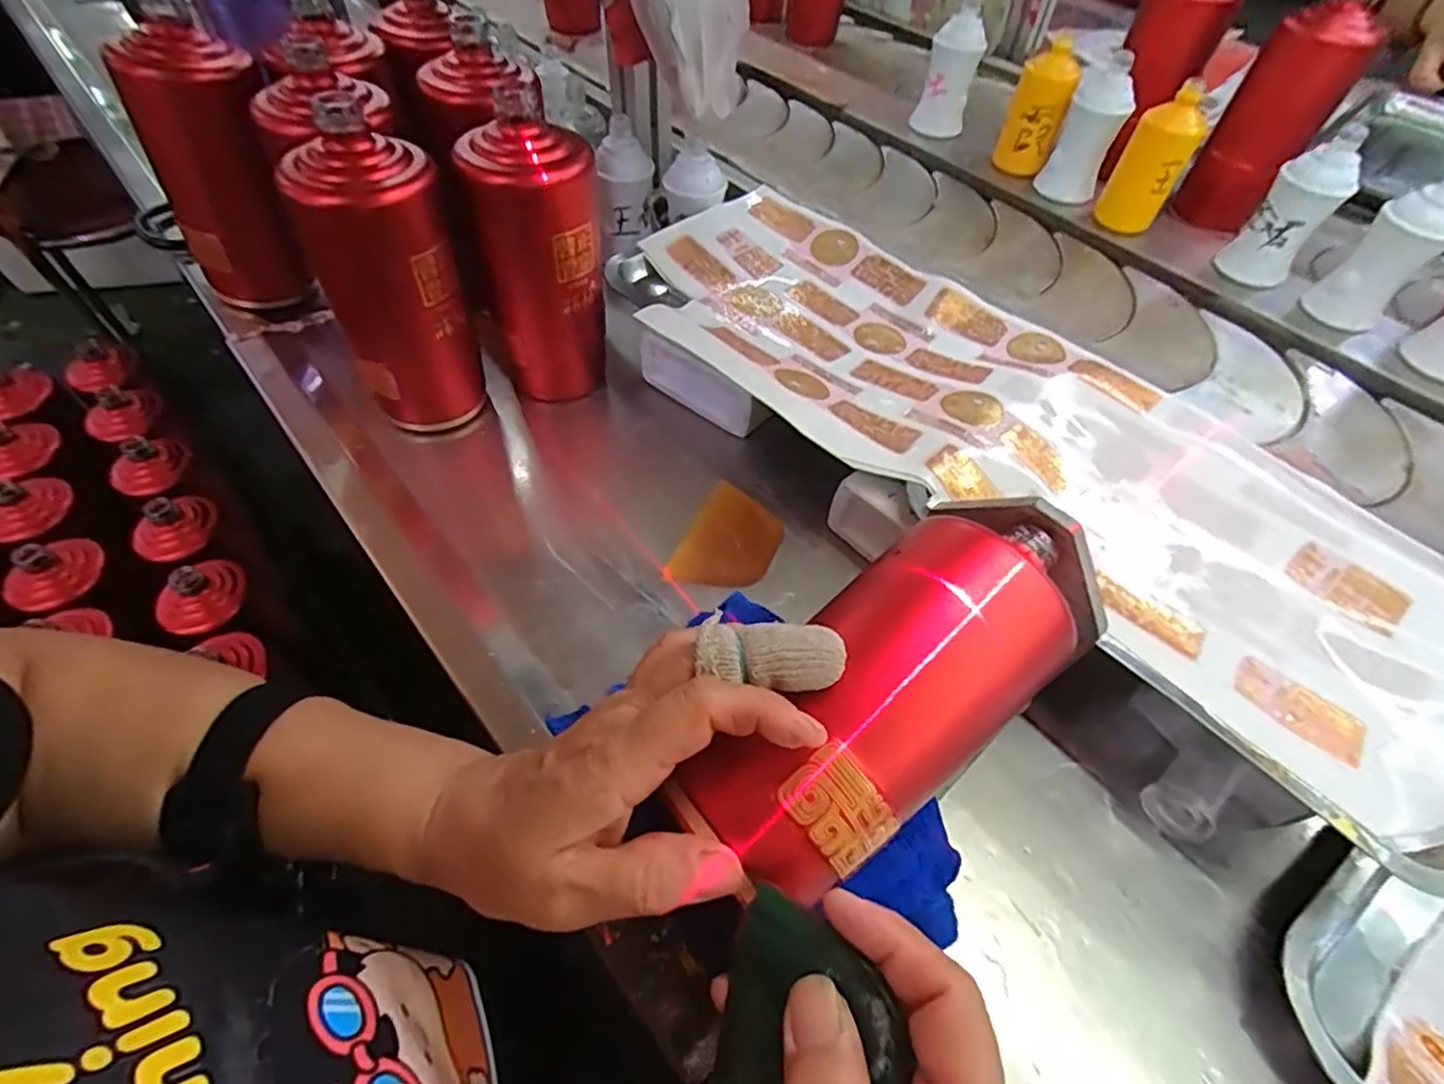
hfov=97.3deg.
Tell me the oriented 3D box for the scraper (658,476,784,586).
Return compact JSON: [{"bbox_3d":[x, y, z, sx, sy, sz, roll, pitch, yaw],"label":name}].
[{"bbox_3d":[0.005,0.003,0.412,0.056,0.010,0.077,28,70,6],"label":"scraper"}]

